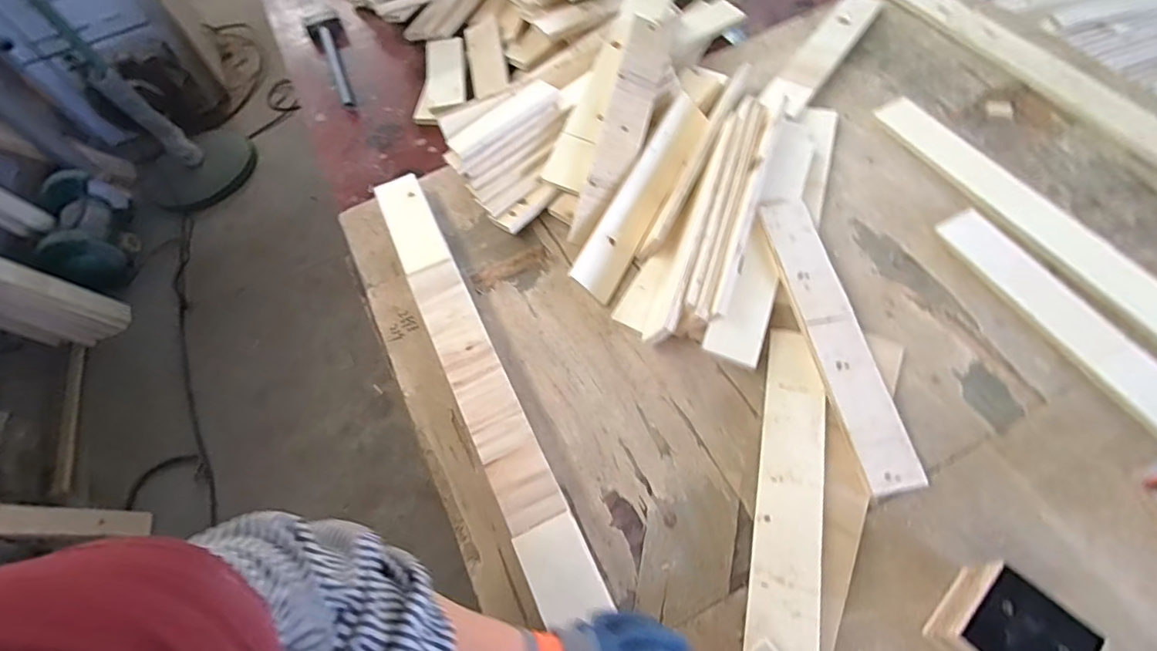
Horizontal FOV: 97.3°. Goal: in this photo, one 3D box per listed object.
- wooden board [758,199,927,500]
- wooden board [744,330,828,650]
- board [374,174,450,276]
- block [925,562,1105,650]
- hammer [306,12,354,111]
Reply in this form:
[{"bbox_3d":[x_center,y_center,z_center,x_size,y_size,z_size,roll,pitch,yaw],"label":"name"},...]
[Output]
[{"bbox_3d":[0.333,0.007,0.668,0.067,0.012,0.402,-12,67,2],"label":"wooden board"},{"bbox_3d":[0.253,0.180,0.599,0.071,0.014,0.378,12,63,8],"label":"wooden board"},{"bbox_3d":[-0.266,-0.161,0.809,0.070,0.014,0.196,-24,64,-11],"label":"board"},{"bbox_3d":[0.416,0.301,0.495,0.096,0.072,0.097,-40,63,-15],"label":"block"},{"bbox_3d":[-0.520,-0.579,1.087,0.077,0.039,0.322,-26,62,-7],"label":"hammer"}]

